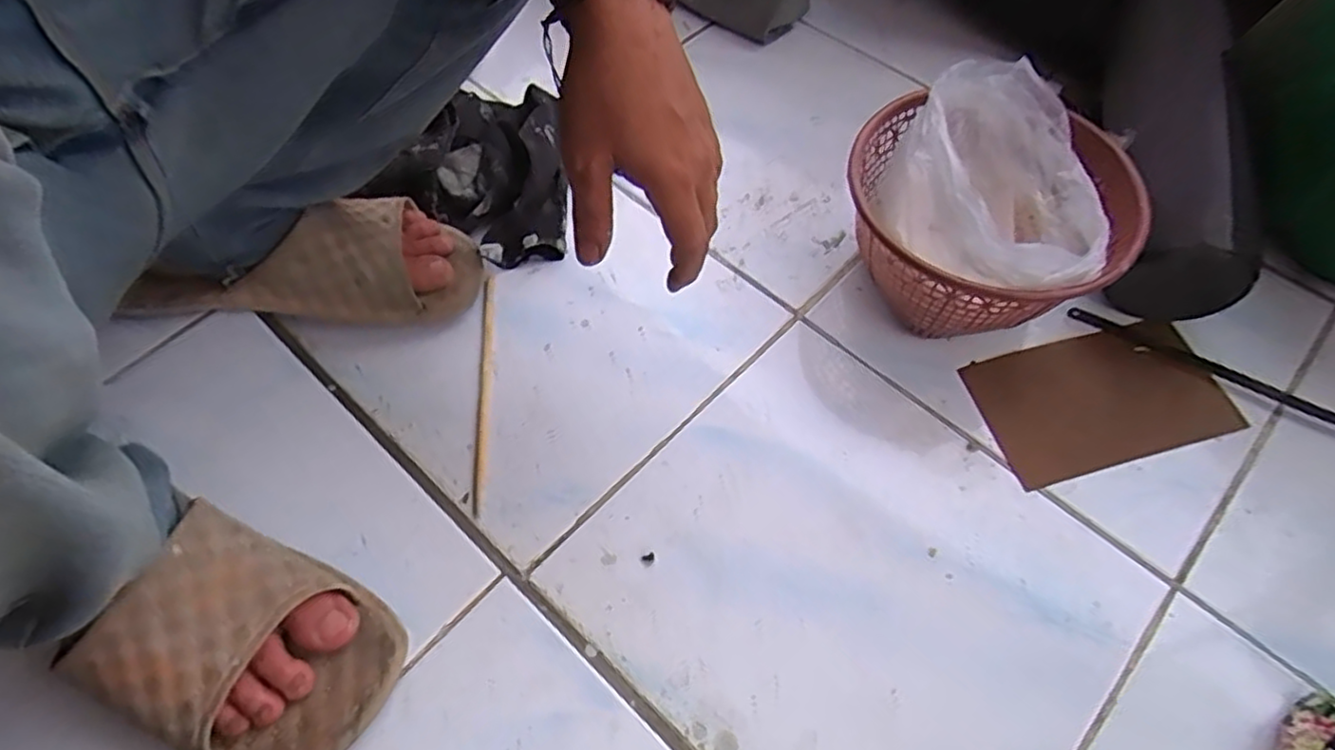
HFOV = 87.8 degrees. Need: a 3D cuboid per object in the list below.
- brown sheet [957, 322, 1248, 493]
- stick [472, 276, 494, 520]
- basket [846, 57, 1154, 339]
[{"bbox_3d":[0.320,0.016,0.513,0.185,0.005,0.100,-14,61,-10],"label":"brown sheet"},{"bbox_3d":[-0.134,0.009,0.505,0.008,0.007,0.195,-3,60,-4],"label":"stick"},{"bbox_3d":[0.231,-0.114,0.514,0.184,0.132,0.186,-1,61,1],"label":"basket"}]

